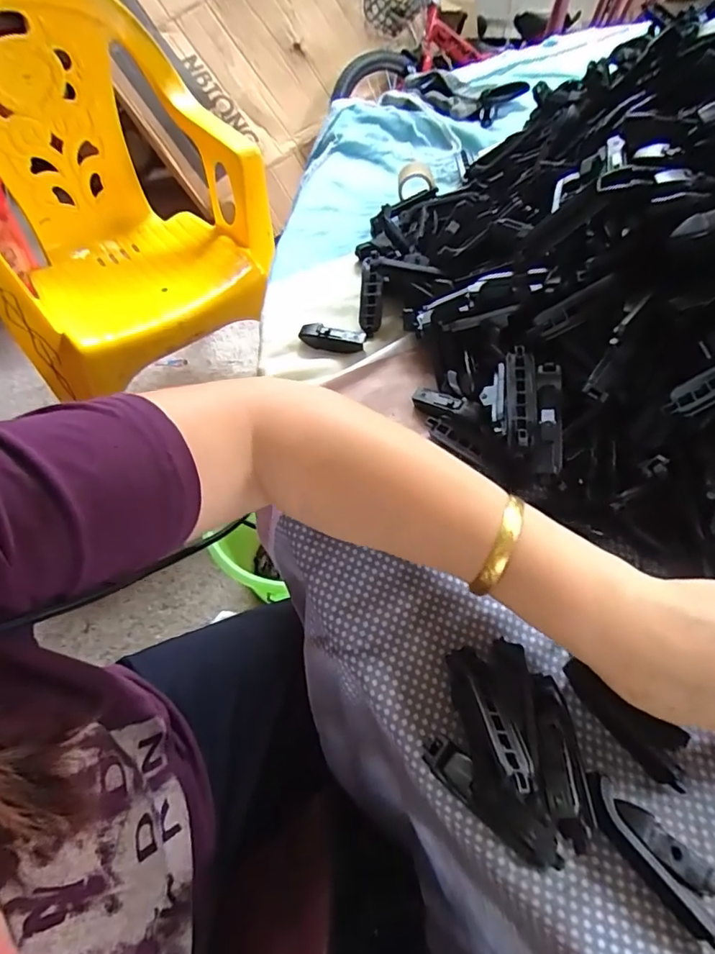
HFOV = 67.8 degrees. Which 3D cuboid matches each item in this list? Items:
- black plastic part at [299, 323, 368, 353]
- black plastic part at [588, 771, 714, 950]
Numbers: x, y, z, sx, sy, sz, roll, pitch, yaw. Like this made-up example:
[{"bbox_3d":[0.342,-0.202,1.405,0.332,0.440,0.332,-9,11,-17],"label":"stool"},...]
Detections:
[{"bbox_3d":[-0.020,-0.108,0.416,0.052,0.012,0.016,11,59,9],"label":"black plastic part"},{"bbox_3d":[0.134,0.170,0.241,0.069,0.016,0.024,39,67,23],"label":"black plastic part"}]

